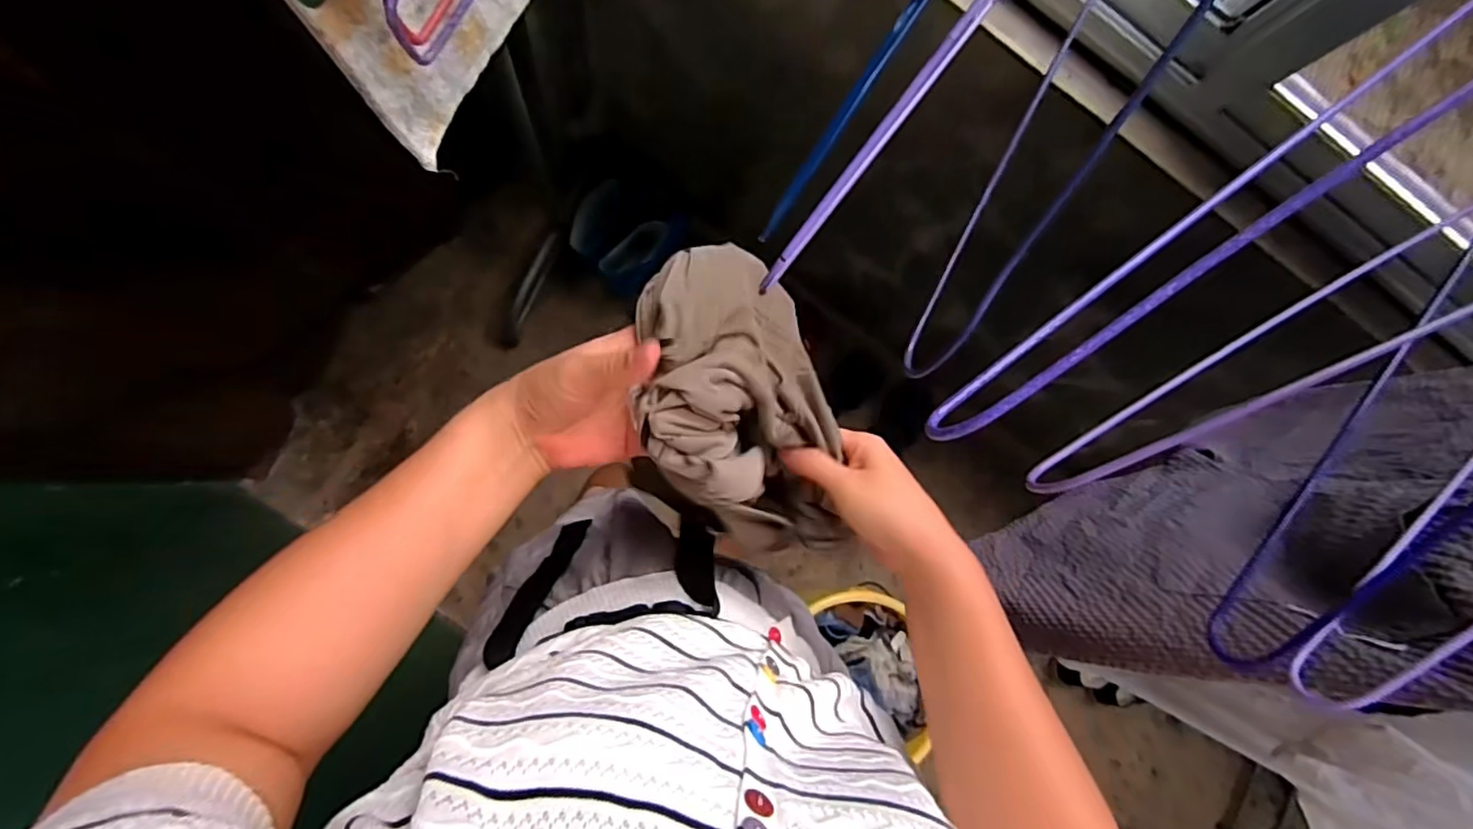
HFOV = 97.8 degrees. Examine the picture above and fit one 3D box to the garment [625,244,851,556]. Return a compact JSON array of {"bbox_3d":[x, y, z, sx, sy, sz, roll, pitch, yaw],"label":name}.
[{"bbox_3d":[0.005,0.006,0.418,0.124,0.139,0.199,-25,90,-10],"label":"garment"}]

